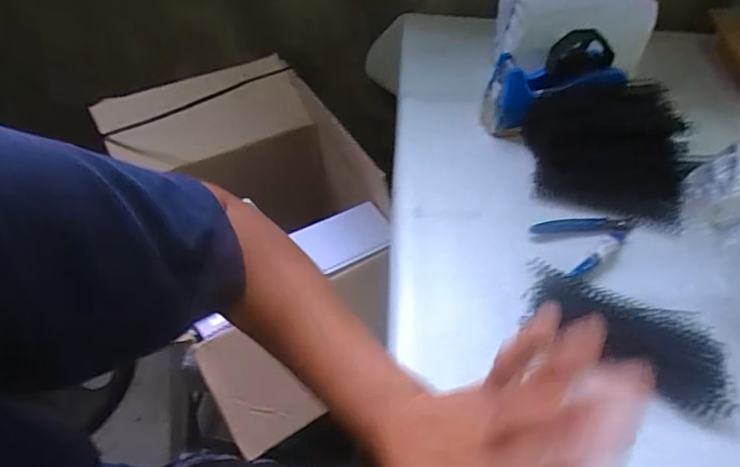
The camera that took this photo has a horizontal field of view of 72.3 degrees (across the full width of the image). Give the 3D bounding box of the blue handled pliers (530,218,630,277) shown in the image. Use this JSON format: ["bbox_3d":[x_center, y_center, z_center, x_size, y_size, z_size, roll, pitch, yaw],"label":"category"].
[{"bbox_3d":[0.224,0.004,0.511,0.106,0.007,0.069,-17,50,-17],"label":"blue handled pliers"}]

